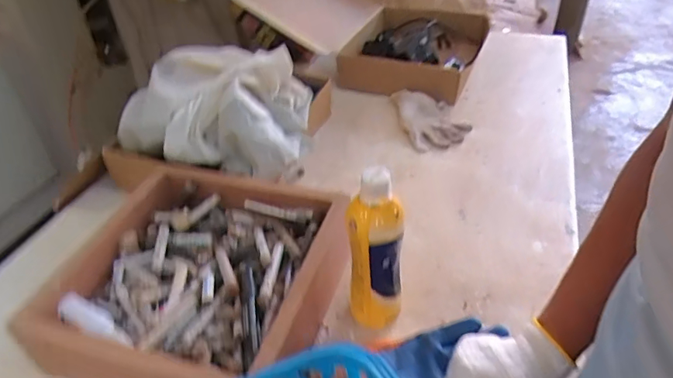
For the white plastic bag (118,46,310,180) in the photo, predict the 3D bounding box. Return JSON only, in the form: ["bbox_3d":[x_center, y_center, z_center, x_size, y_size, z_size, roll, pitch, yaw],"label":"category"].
[{"bbox_3d":[-0.195,-0.139,0.798,0.282,0.114,0.239,-3,39,2],"label":"white plastic bag"}]

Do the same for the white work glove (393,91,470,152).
[{"bbox_3d":[0.185,-0.144,0.944,0.117,0.034,0.184,-9,40,-8],"label":"white work glove"}]

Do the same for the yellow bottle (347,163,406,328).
[{"bbox_3d":[0.043,0.075,0.544,0.057,0.211,0.050,-4,40,-1],"label":"yellow bottle"}]

